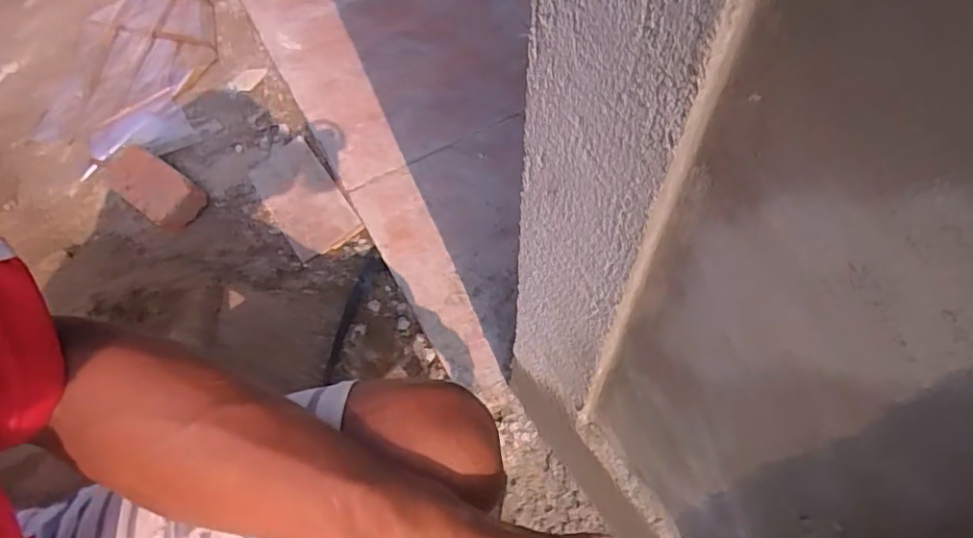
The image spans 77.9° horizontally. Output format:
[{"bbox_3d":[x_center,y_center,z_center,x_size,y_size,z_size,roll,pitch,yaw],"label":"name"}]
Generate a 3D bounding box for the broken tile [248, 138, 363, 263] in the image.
[{"bbox_3d":[-0.267,-0.103,0.873,0.101,0.011,0.204,-38,66,-1],"label":"broken tile"}]

